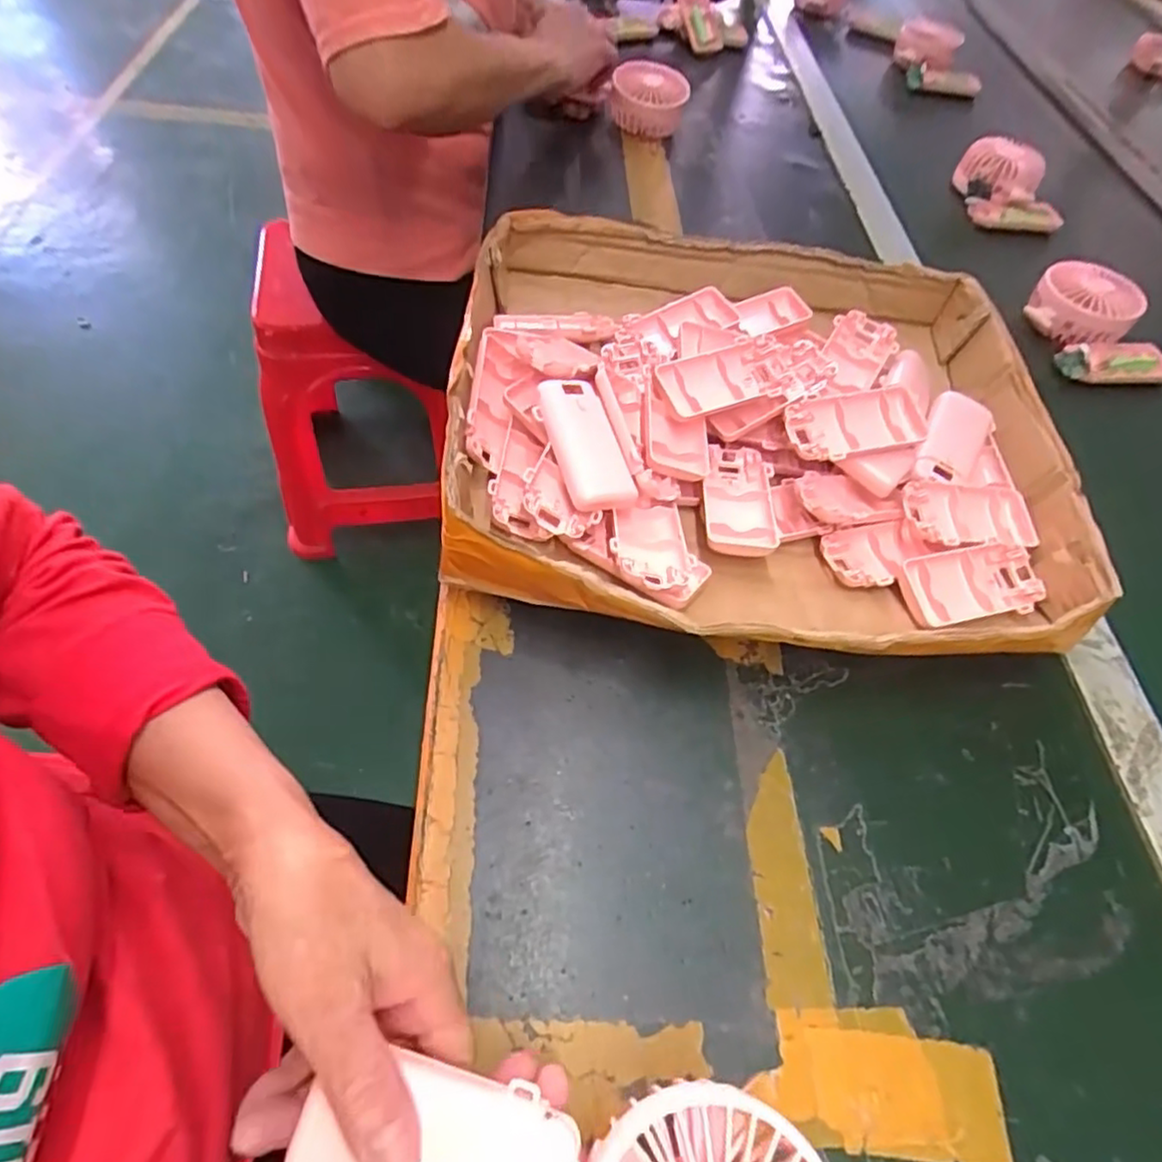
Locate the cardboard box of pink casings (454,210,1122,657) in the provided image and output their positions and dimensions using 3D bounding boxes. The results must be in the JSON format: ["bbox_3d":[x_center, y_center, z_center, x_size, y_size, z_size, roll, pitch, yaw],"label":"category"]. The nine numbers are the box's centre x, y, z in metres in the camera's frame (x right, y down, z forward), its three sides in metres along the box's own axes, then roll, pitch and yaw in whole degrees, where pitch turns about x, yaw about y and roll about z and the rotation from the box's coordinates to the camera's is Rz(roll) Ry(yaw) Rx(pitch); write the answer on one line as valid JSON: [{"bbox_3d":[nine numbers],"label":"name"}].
[{"bbox_3d":[0.122,-0.109,0.484,0.406,0.093,0.365,4,56,-3],"label":"cardboard box of pink casings"}]

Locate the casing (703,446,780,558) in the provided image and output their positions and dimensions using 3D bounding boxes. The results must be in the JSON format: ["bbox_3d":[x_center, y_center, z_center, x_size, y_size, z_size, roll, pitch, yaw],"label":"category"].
[{"bbox_3d":[0.105,-0.054,0.452,0.046,0.013,0.093,7,56,-2],"label":"casing"}]

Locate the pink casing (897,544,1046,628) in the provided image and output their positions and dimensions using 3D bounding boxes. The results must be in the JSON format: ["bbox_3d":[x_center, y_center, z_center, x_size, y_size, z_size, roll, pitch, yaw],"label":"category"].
[{"bbox_3d":[0.250,0.002,0.430,0.094,0.018,0.046,-9,57,-12],"label":"pink casing"}]

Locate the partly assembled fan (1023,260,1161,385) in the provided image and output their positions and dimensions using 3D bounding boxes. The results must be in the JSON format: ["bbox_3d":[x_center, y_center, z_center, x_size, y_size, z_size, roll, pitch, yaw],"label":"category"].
[{"bbox_3d":[0.461,-0.231,0.602,0.103,0.046,0.122,-3,57,-8],"label":"partly assembled fan"}]

